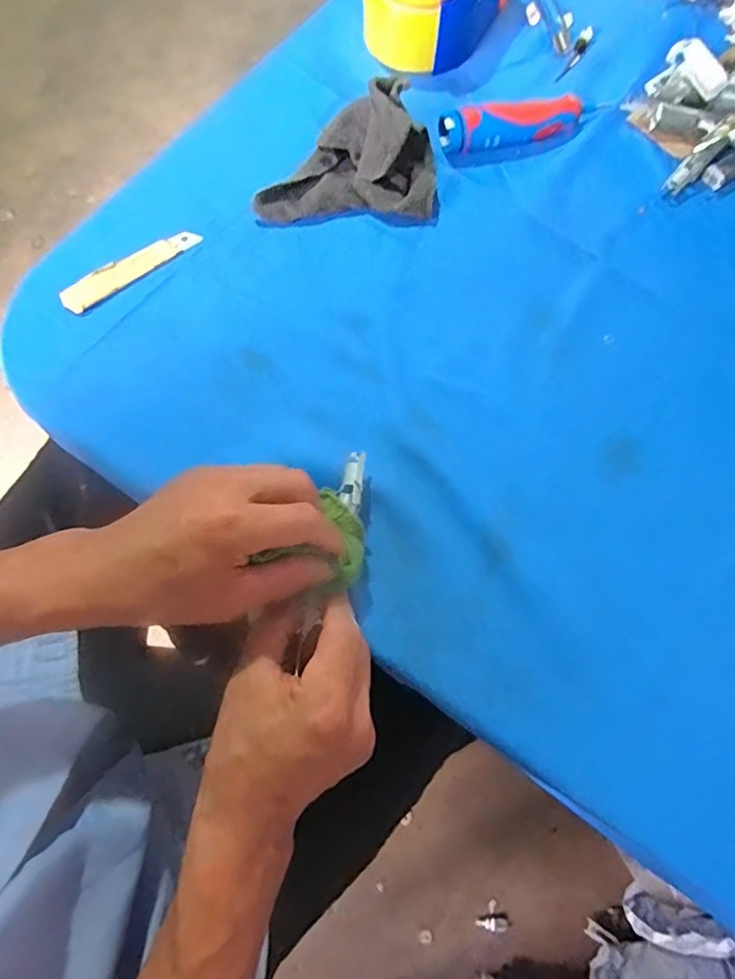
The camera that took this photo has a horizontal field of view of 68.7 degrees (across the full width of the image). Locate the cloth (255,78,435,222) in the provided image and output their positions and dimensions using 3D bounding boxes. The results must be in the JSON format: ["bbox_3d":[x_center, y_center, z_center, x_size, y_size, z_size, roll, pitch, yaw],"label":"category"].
[{"bbox_3d":[-0.017,-0.275,0.441,0.151,0.053,0.091,-1,73,-2],"label":"cloth"}]

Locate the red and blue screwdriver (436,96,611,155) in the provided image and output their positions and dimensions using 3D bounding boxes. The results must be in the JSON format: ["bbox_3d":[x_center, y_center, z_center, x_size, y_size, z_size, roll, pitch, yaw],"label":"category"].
[{"bbox_3d":[0.143,-0.323,0.474,0.156,0.030,0.030,-13,73,-6],"label":"red and blue screwdriver"}]

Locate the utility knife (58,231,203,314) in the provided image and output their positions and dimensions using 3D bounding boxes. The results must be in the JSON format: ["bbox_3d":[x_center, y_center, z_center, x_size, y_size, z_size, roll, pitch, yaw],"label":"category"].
[{"bbox_3d":[-0.188,-0.177,0.429,0.117,0.006,0.024,-36,77,-12],"label":"utility knife"}]

